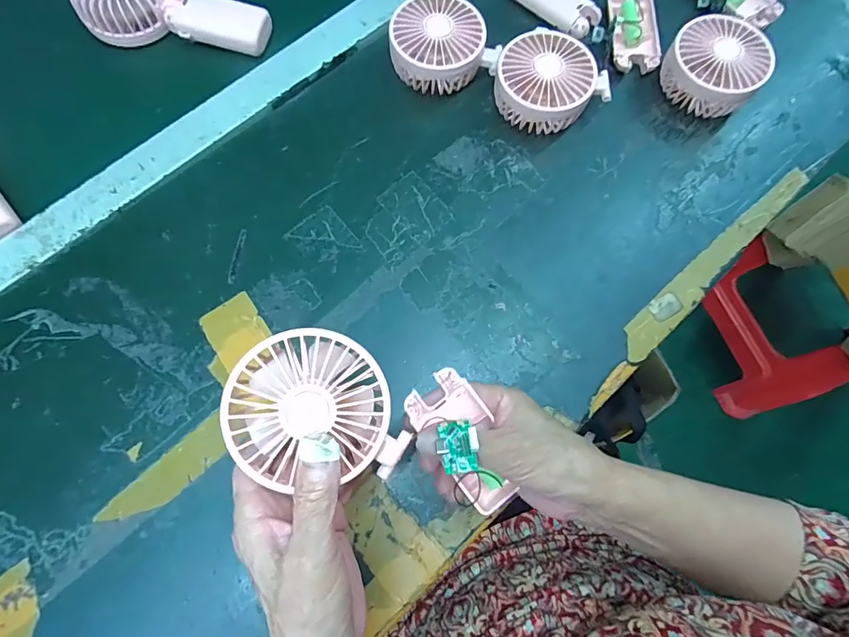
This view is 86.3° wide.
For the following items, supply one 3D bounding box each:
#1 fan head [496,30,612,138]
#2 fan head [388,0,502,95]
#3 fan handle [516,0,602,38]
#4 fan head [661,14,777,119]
[{"bbox_3d":[0.110,-0.210,0.413,0.091,0.045,0.088,0,74,-1],"label":"fan head"},{"bbox_3d":[0.015,-0.255,0.425,0.095,0.044,0.084,-17,75,-6],"label":"fan head"},{"bbox_3d":[0.133,-0.318,0.460,0.092,0.018,0.042,44,77,10],"label":"fan handle"},{"bbox_3d":[0.266,-0.230,0.418,0.083,0.043,0.081,0,74,-1],"label":"fan head"}]

